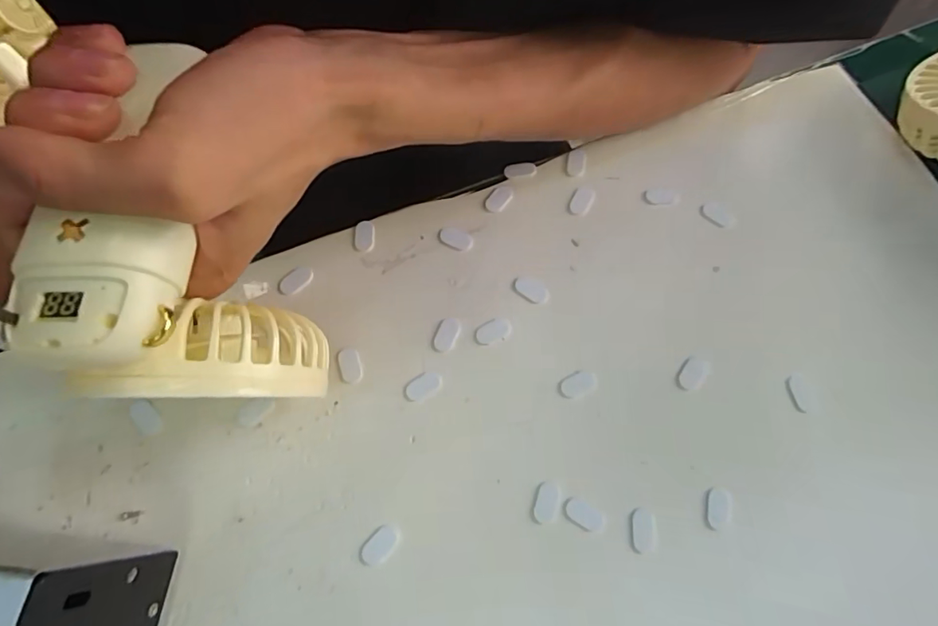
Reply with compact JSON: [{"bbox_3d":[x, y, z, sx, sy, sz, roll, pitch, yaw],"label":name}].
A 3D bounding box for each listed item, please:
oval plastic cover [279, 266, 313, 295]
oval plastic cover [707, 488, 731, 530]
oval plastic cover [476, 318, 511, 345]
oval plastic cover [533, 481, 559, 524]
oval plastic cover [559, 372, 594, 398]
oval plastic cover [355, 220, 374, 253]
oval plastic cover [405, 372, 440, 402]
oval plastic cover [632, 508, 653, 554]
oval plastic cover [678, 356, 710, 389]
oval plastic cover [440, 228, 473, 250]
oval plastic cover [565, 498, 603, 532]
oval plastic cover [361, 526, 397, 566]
[{"bbox_3d":[-0.090,-0.018,0.260,0.018,0.004,0.011,-43,78,-13],"label":"oval plastic cover"},{"bbox_3d":[0.113,0.089,0.226,0.009,0.004,0.017,17,73,4],"label":"oval plastic cover"},{"bbox_3d":[0.012,0.009,0.251,0.018,0.004,0.011,-23,74,-8],"label":"oval plastic cover"},{"bbox_3d":[0.035,0.086,0.225,0.010,0.004,0.017,15,73,3],"label":"oval plastic cover"},{"bbox_3d":[0.053,0.035,0.244,0.017,0.004,0.010,-28,75,-10],"label":"oval plastic cover"},{"bbox_3d":[-0.056,-0.042,0.268,0.011,0.004,0.018,-1,72,-2],"label":"oval plastic cover"},{"bbox_3d":[-0.023,0.036,0.243,0.018,0.004,0.011,-30,75,-10],"label":"oval plastic cover"},{"bbox_3d":[0.078,0.097,0.222,0.010,0.004,0.018,6,72,1],"label":"oval plastic cover"},{"bbox_3d":[0.112,0.029,0.247,0.012,0.004,0.018,38,75,10],"label":"oval plastic cover"},{"bbox_3d":[-0.007,-0.041,0.269,0.019,0.004,0.011,23,73,6],"label":"oval plastic cover"},{"bbox_3d":[0.052,0.091,0.223,0.017,0.004,0.009,33,74,9],"label":"oval plastic cover"},{"bbox_3d":[-0.040,0.103,0.219,0.010,0.004,0.017,38,75,10],"label":"oval plastic cover"}]

